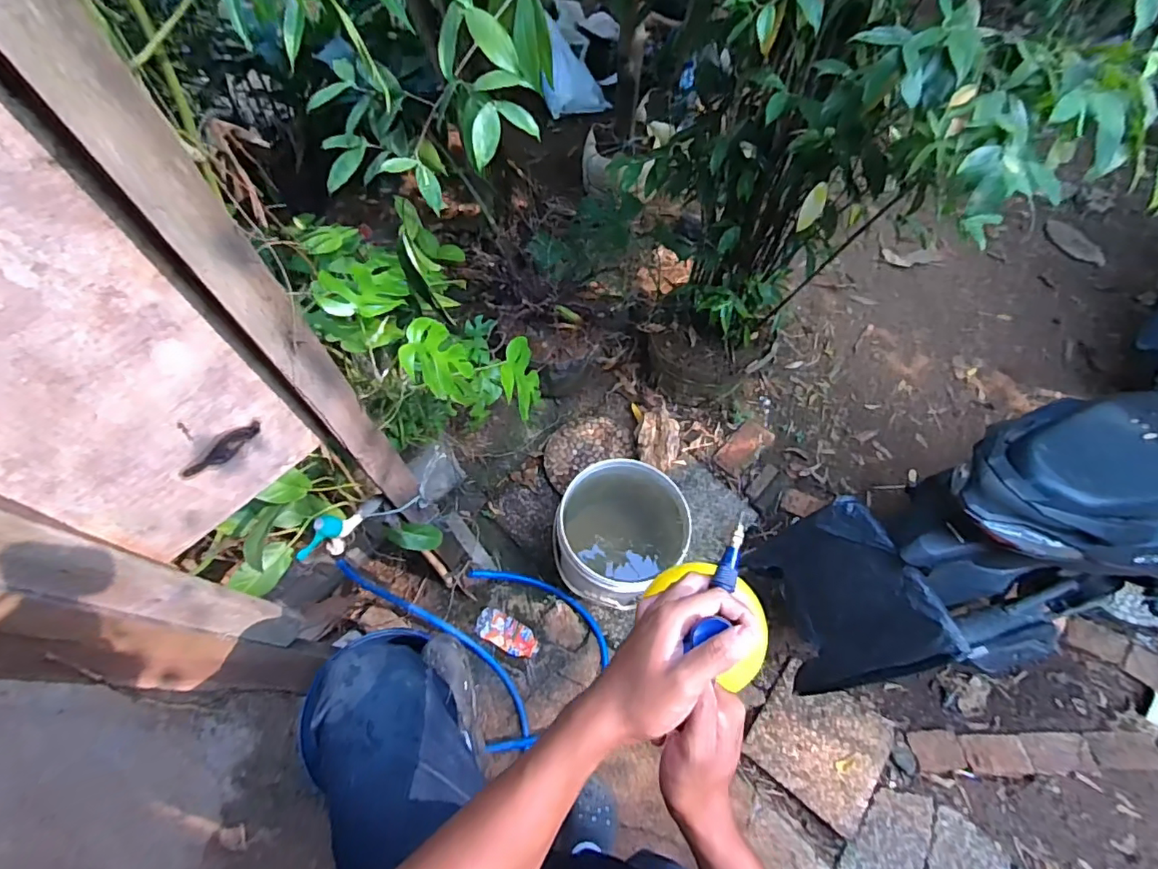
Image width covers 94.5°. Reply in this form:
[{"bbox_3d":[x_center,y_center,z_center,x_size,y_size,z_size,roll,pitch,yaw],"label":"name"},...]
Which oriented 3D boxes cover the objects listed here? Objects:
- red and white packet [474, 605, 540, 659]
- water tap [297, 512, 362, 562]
[{"bbox_3d":[-0.186,0.519,1.396,0.170,0.020,0.078,26,64,12],"label":"red and white packet"},{"bbox_3d":[-0.448,0.184,0.965,0.045,0.081,0.116,21,63,10],"label":"water tap"}]

